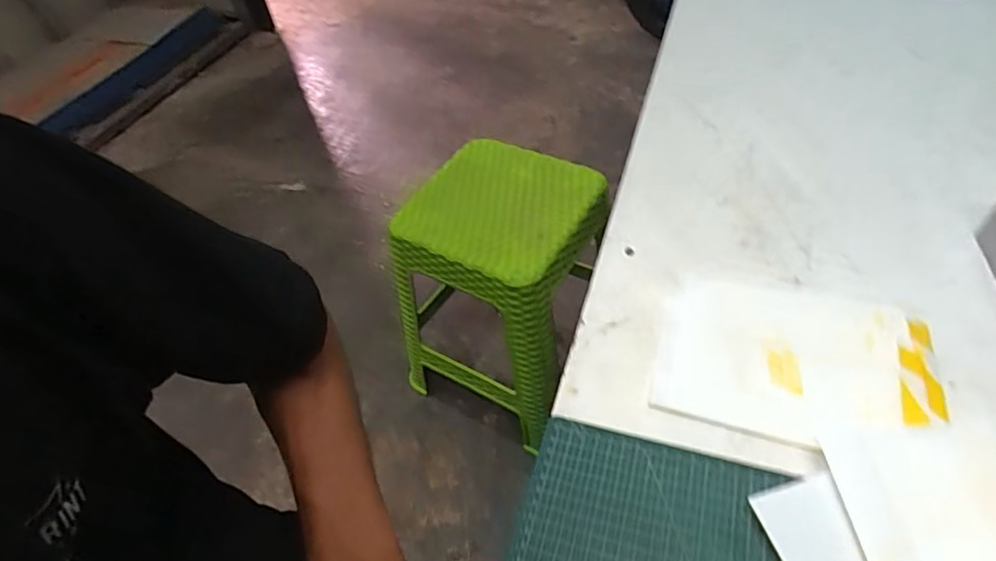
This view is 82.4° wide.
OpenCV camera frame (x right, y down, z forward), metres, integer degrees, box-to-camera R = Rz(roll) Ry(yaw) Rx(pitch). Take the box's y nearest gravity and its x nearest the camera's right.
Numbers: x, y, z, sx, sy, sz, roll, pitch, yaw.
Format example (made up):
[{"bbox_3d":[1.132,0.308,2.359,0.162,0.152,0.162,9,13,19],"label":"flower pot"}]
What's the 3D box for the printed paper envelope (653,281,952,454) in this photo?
[{"bbox_3d":[0.231,0.057,0.445,0.194,0.012,0.143,12,52,16],"label":"printed paper envelope"}]

